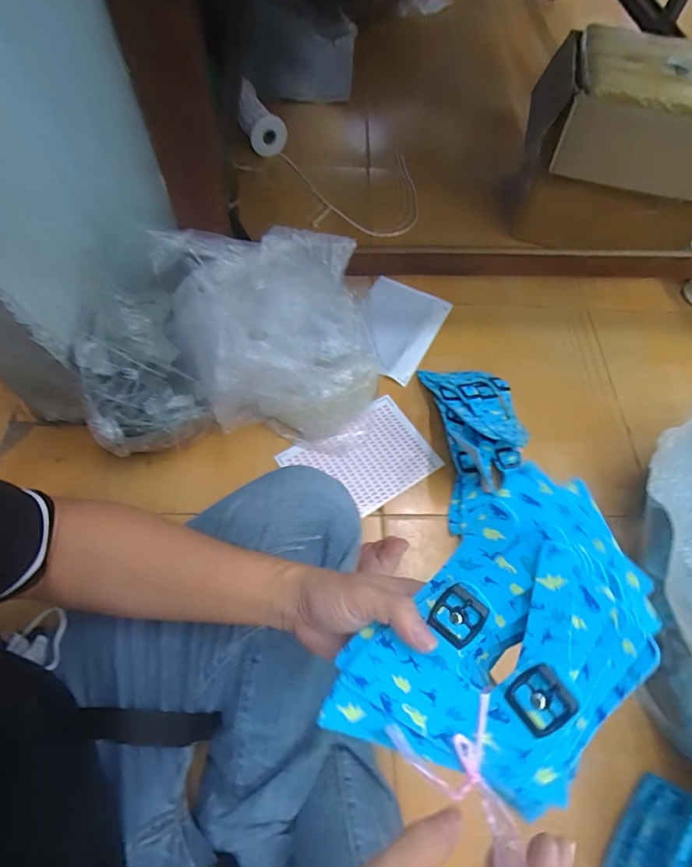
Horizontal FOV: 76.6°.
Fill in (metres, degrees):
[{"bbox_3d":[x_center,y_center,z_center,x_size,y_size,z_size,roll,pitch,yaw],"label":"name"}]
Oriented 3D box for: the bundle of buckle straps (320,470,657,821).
[{"bbox_3d":[0.100,0.137,0.282,0.213,0.076,0.135,-45,65,-3],"label":"bundle of buckle straps"}]

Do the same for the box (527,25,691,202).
[{"bbox_3d":[0.495,-0.529,0.725,0.339,0.125,0.208,14,64,4],"label":"box"}]

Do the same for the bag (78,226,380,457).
[{"bbox_3d":[-0.141,-0.108,0.583,0.376,0.247,0.191,-8,64,-7],"label":"bag"}]

